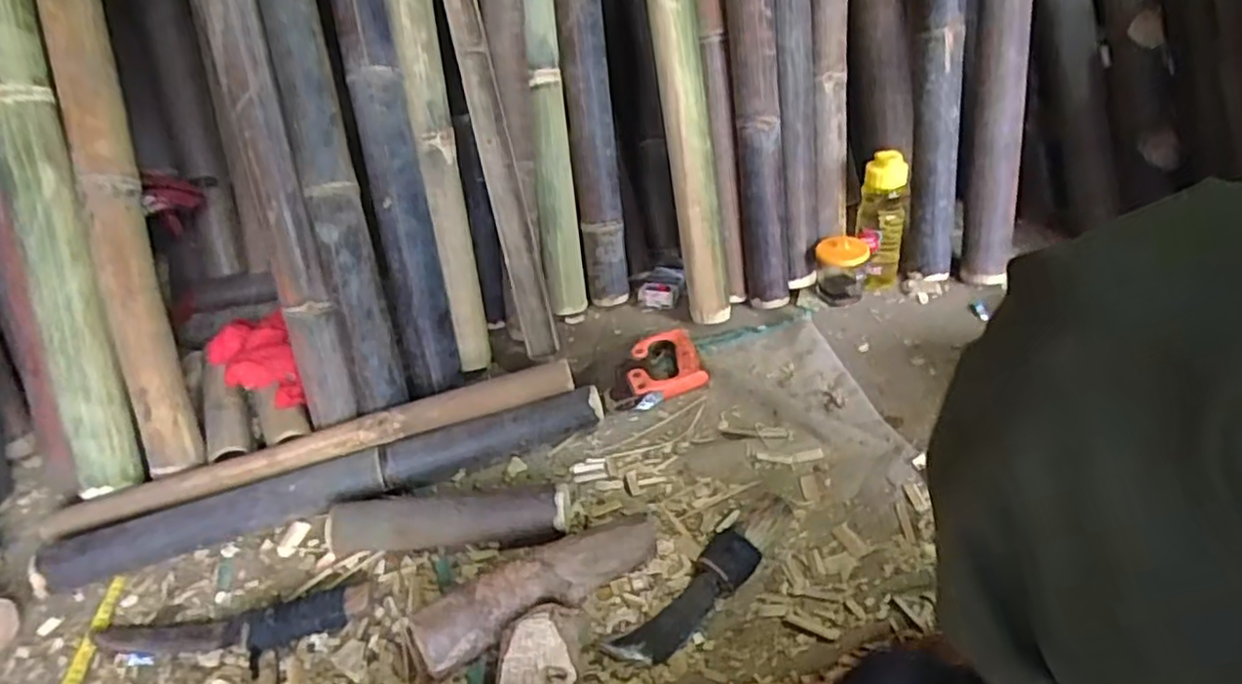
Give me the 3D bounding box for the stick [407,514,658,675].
[{"bbox_3d":[-0.079,0.244,0.707,0.251,0.064,0.061,-24,39,-22],"label":"stick"}]

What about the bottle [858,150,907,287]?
[{"bbox_3d":[0.401,-0.184,1.081,0.067,0.217,0.057,10,38,23],"label":"bottle"}]

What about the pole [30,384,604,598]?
[{"bbox_3d":[-0.338,0.172,0.851,0.654,0.065,0.059,-14,36,-10],"label":"pole"}]

